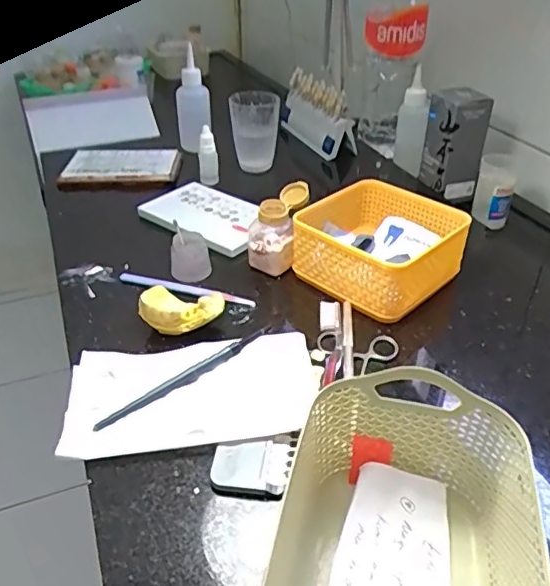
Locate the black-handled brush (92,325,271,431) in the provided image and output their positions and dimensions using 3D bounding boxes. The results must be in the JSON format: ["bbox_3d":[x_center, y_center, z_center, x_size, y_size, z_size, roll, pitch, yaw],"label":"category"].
[{"bbox_3d":[-0.068,0.065,0.445,0.161,0.014,0.010,-26,42,-31],"label":"black-handled brush"}]

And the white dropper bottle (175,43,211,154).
[{"bbox_3d":[-0.116,-0.267,0.787,0.048,0.134,0.036,-5,36,-6],"label":"white dropper bottle"}]

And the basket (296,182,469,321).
[{"bbox_3d":[0.103,-0.045,0.553,0.135,0.070,0.131,-29,44,-33],"label":"basket"}]

